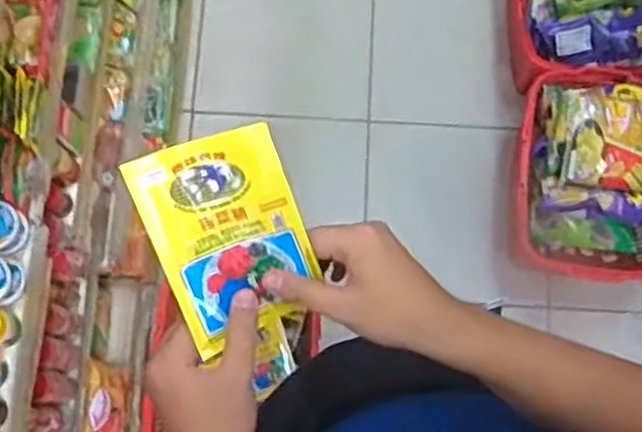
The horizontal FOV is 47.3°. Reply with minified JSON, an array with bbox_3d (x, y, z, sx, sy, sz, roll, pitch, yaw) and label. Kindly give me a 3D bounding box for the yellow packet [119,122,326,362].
[{"bbox_3d":[-0.060,0.013,0.475,0.096,0.020,0.127,-19,104,0],"label":"yellow packet"}]

